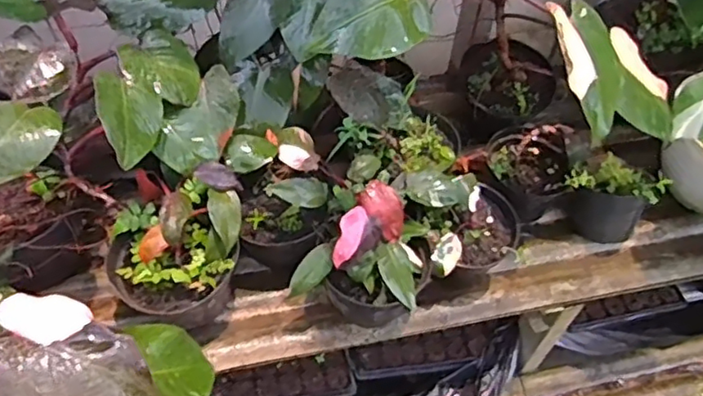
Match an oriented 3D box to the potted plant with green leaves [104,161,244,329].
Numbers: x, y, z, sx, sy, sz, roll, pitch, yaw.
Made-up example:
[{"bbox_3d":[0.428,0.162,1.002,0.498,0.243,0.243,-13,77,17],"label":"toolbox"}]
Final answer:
[{"bbox_3d":[-0.249,0.066,0.872,0.172,0.177,0.175,2,53,-3],"label":"potted plant with green leaves"}]

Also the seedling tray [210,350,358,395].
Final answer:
[{"bbox_3d":[-0.133,0.344,1.137,0.275,0.038,0.087,-9,85,-13],"label":"seedling tray"}]

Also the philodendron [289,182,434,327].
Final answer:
[{"bbox_3d":[0.027,0.086,0.884,0.187,0.213,0.157,11,53,4],"label":"philodendron"}]

